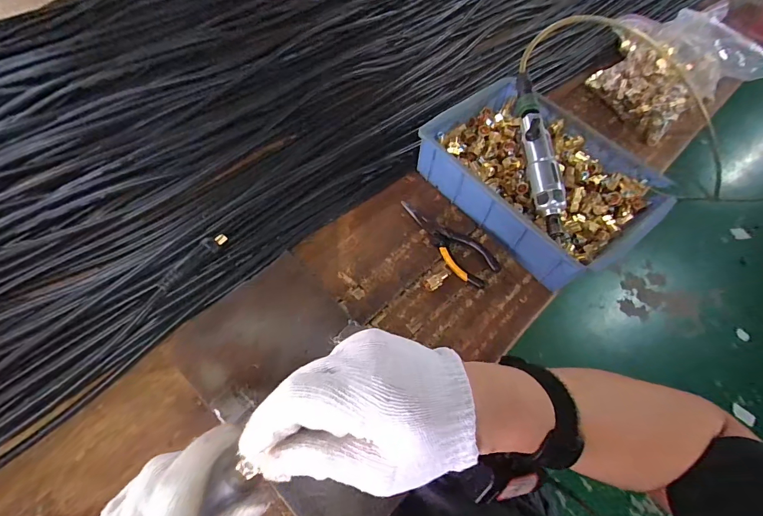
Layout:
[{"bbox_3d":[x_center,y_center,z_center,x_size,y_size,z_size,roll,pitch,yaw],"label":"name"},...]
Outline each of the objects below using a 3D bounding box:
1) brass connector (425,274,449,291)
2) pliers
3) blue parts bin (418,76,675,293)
[{"bbox_3d":[0.073,0.031,0.496,0.033,0.014,0.015,-30,68,-18],"label":"brass connector"},{"bbox_3d":[0.089,-0.027,0.529,0.048,0.016,0.163,-37,70,-20],"label":"pliers"},{"bbox_3d":[0.222,-0.122,0.542,0.209,0.077,0.294,-37,70,-20],"label":"blue parts bin"}]

